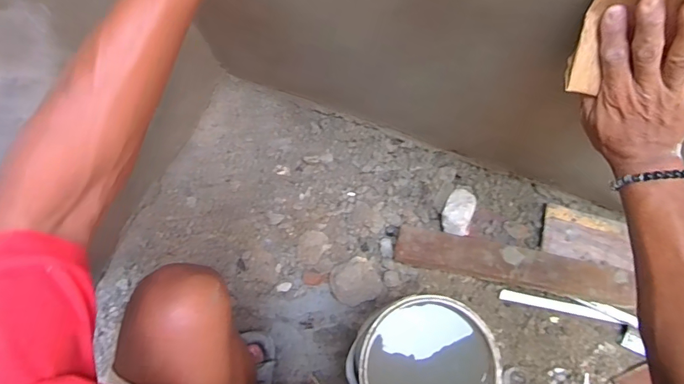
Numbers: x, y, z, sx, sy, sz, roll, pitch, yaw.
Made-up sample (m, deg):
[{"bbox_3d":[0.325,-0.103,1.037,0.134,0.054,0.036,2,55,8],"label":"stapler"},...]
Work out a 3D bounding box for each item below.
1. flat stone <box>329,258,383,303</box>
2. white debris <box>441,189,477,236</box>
[{"bbox_3d":[0.022,0.157,0.744,0.079,0.048,0.073,0,78,1],"label":"flat stone"},{"bbox_3d":[0.206,0.034,0.764,0.052,0.058,0.084,12,79,4],"label":"white debris"}]

